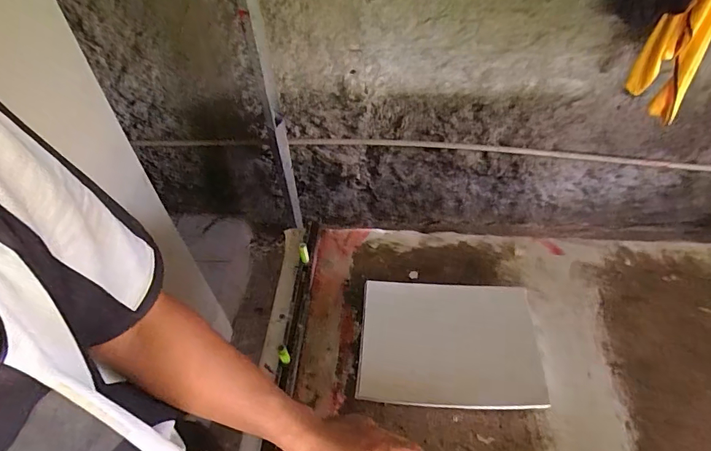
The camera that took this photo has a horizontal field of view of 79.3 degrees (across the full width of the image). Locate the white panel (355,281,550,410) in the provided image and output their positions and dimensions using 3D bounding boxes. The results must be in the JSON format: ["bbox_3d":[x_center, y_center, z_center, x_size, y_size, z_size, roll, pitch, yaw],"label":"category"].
[{"bbox_3d":[0.145,0.184,0.687,0.272,0.017,0.205,1,48,6],"label":"white panel"}]

